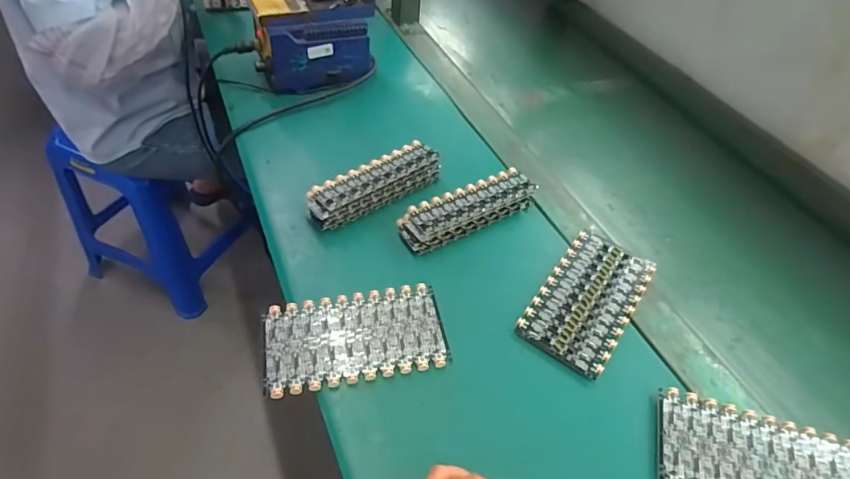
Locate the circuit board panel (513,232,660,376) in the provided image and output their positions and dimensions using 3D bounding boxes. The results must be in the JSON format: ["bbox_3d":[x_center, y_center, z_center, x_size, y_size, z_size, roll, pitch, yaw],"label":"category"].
[{"bbox_3d":[0.169,0.058,0.490,0.089,0.011,0.165,31,51,19],"label":"circuit board panel"}]

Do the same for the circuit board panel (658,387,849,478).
[{"bbox_3d":[0.276,0.185,0.391,0.162,0.014,0.087,17,48,7],"label":"circuit board panel"}]

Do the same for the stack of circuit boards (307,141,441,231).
[{"bbox_3d":[-0.060,-0.065,0.561,0.163,0.033,0.050,-26,57,-28],"label":"stack of circuit boards"}]

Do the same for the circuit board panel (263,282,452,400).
[{"bbox_3d":[-0.064,0.089,0.444,0.163,0.005,0.088,-7,49,-14],"label":"circuit board panel"}]

